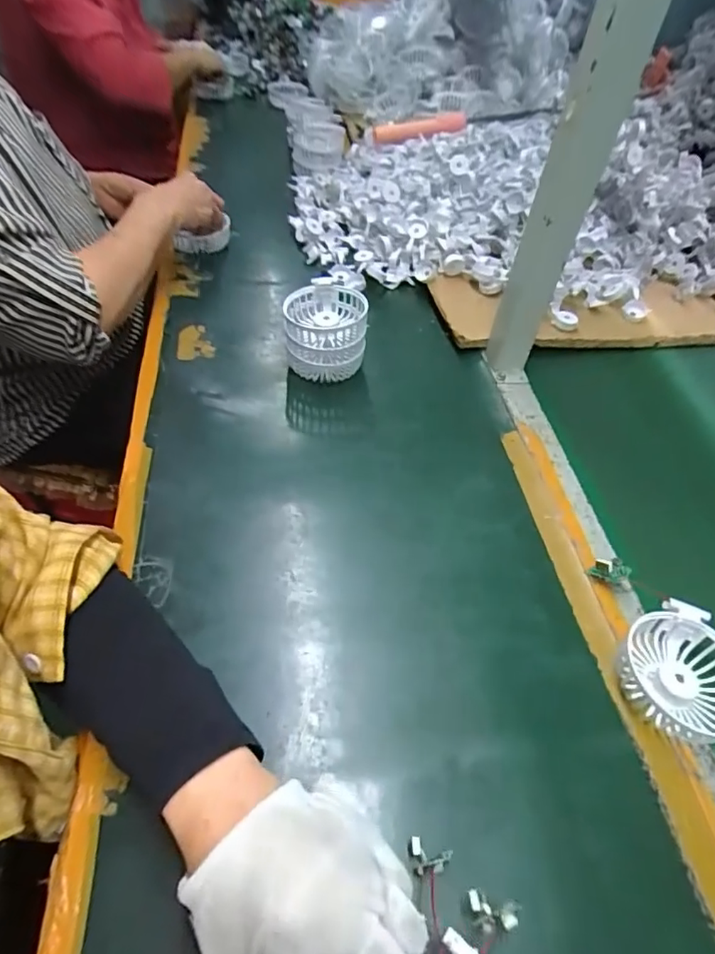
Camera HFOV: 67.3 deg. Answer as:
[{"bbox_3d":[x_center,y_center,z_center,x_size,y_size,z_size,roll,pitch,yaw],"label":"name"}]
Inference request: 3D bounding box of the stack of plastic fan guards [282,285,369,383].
[{"bbox_3d":[-0.037,-0.160,0.614,0.087,0.085,0.074,-1,49,-6],"label":"stack of plastic fan guards"}]

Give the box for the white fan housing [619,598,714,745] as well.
[{"bbox_3d":[0.242,0.145,0.401,0.086,0.035,0.096,16,50,9],"label":"white fan housing"}]

